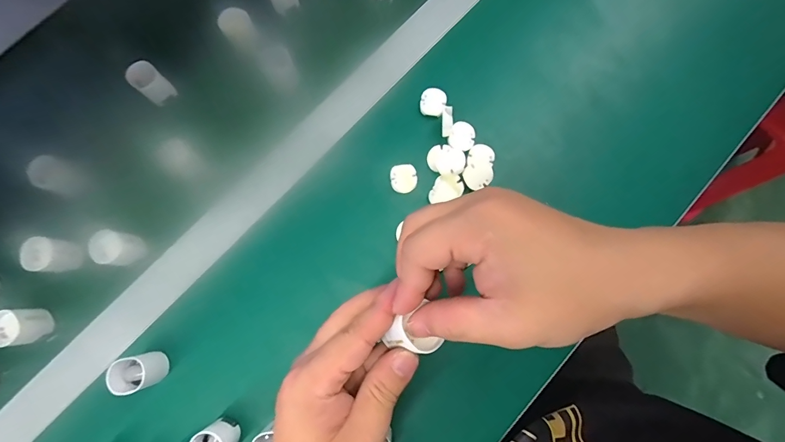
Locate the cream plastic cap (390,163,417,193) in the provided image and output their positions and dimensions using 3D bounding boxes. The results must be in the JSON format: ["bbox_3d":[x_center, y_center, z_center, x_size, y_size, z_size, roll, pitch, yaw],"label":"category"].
[{"bbox_3d":[0.011,-0.041,0.366,0.025,0.009,0.026,-2,77,-2],"label":"cream plastic cap"}]

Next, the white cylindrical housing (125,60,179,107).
[{"bbox_3d":[-0.239,-0.137,0.377,0.027,0.032,0.027,0,77,-2],"label":"white cylindrical housing"}]

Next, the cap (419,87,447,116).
[{"bbox_3d":[0.040,-0.118,0.375,0.025,0.007,0.028,12,77,1],"label":"cap"}]

